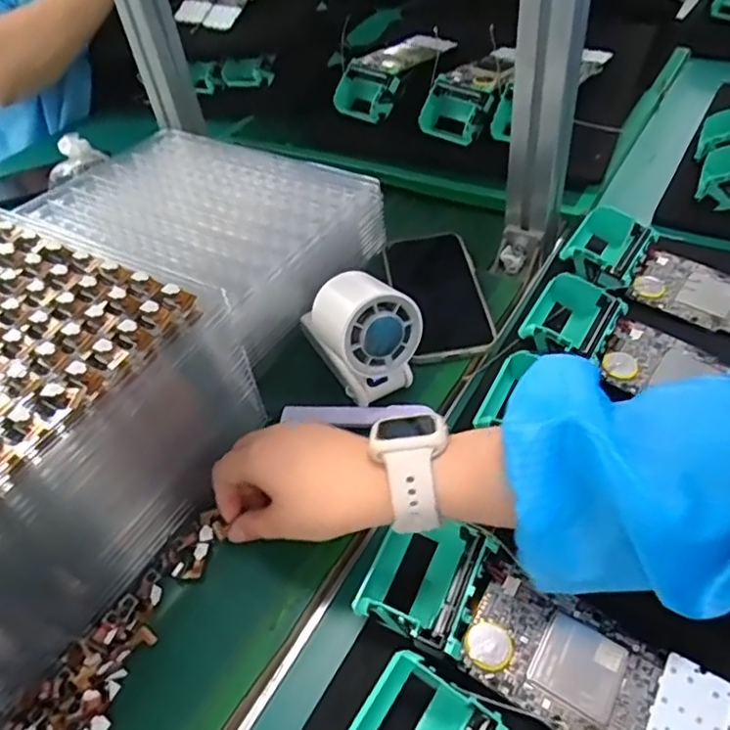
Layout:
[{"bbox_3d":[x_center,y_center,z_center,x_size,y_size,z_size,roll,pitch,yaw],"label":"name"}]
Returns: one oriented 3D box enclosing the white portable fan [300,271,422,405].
[{"bbox_3d":[-0.004,-0.022,0.438,0.063,0.083,0.070,-20,45,-18],"label":"white portable fan"}]

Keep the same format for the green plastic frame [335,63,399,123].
[{"bbox_3d":[0.000,-0.323,0.719,0.035,0.050,0.079,-32,49,-28],"label":"green plastic frame"}]

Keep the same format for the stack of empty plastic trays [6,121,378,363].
[{"bbox_3d":[-0.153,-0.138,0.583,0.288,0.066,0.198,22,48,26],"label":"stack of empty plastic trays"}]

